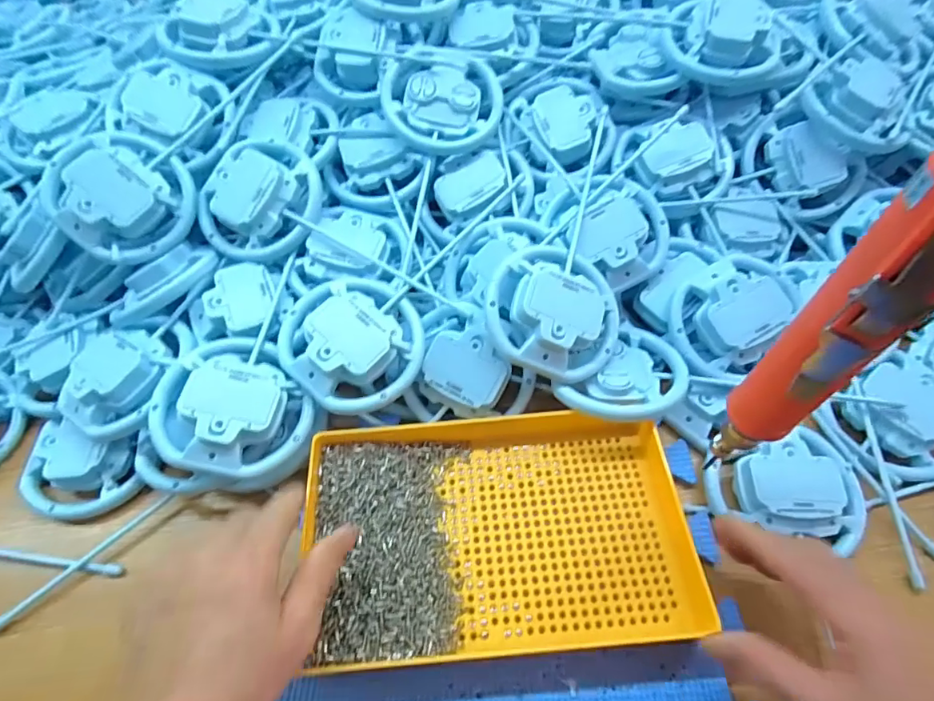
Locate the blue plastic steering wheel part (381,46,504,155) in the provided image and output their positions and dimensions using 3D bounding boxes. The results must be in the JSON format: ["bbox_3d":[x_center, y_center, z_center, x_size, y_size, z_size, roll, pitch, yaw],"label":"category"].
[{"bbox_3d":[-0.022,-0.221,0.441,0.103,0.024,0.095,0,81,-6],"label":"blue plastic steering wheel part"}]

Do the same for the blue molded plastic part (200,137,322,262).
[{"bbox_3d":[-0.168,-0.121,0.402,0.098,0.035,0.092,1,83,-5],"label":"blue molded plastic part"}]

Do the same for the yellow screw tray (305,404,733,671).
[{"bbox_3d":[0.021,0.116,0.330,0.249,0.037,0.153,-4,62,-3],"label":"yellow screw tray"}]

